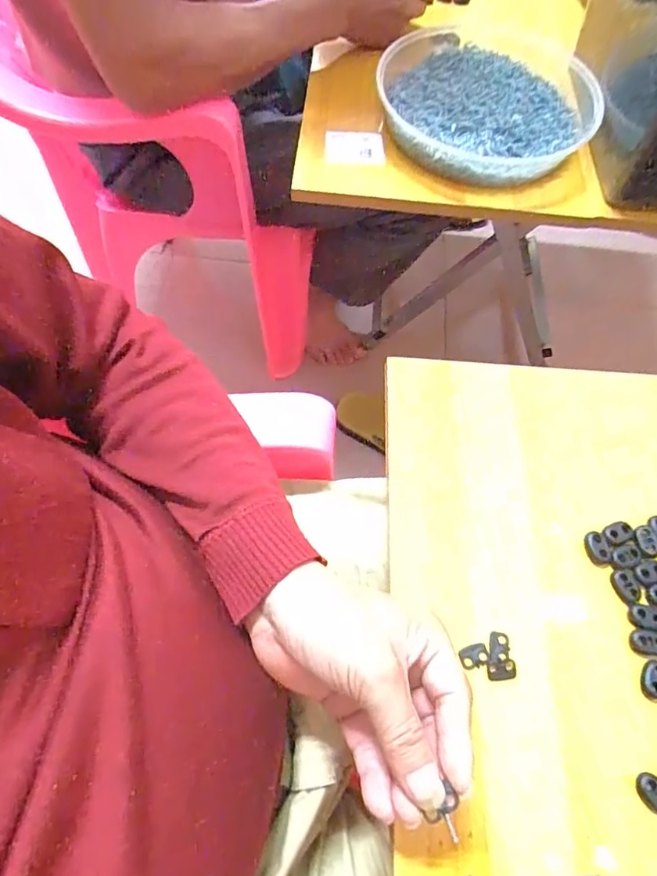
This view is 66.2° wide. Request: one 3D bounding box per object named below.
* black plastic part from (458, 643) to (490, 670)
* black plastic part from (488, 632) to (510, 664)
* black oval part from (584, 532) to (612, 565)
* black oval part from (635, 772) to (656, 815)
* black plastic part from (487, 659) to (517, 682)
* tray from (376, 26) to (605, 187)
[{"bbox_3d":[0.091,0.135,0.311,0.017,0.004,0.013,-15,71,-8],"label":"black plastic part"},{"bbox_3d":[0.106,0.131,0.314,0.012,0.004,0.019,13,60,4],"label":"black plastic part"},{"bbox_3d":[0.184,0.075,0.343,0.015,0.004,0.022,-7,65,-6],"label":"black oval part"},{"bbox_3d":[0.184,0.201,0.283,0.016,0.004,0.022,-31,70,-16],"label":"black oval part"},{"bbox_3d":[0.106,0.143,0.308,0.017,0.004,0.011,-10,69,6],"label":"black plastic part"},{"bbox_3d":[0.169,-0.366,0.538,0.225,0.037,0.242,1,64,-2],"label":"tray"}]

